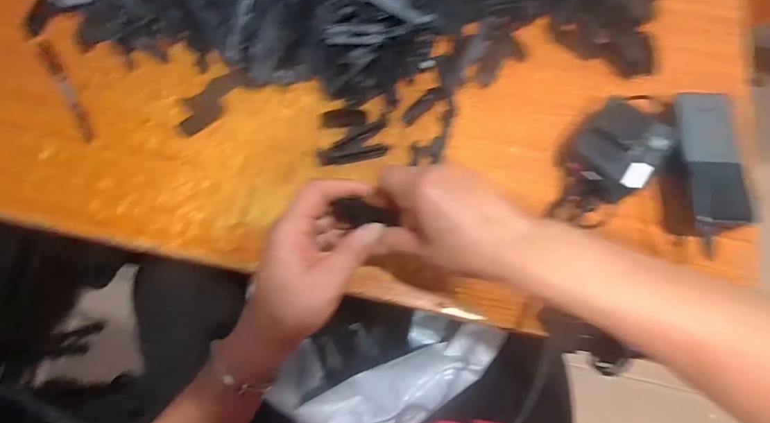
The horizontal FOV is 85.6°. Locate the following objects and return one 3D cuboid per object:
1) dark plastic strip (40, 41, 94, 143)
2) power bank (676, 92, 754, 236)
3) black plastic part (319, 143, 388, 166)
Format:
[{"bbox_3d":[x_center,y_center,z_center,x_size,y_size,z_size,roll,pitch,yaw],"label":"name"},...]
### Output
[{"bbox_3d":[-0.345,-0.133,0.449,0.015,0.009,0.140,-31,76,-9],"label":"dark plastic strip"},{"bbox_3d":[0.300,-0.044,0.394,0.057,0.044,0.133,-1,73,-1],"label":"power bank"},{"bbox_3d":[-0.031,-0.058,0.418,0.068,0.009,0.014,-12,73,-4],"label":"black plastic part"}]

